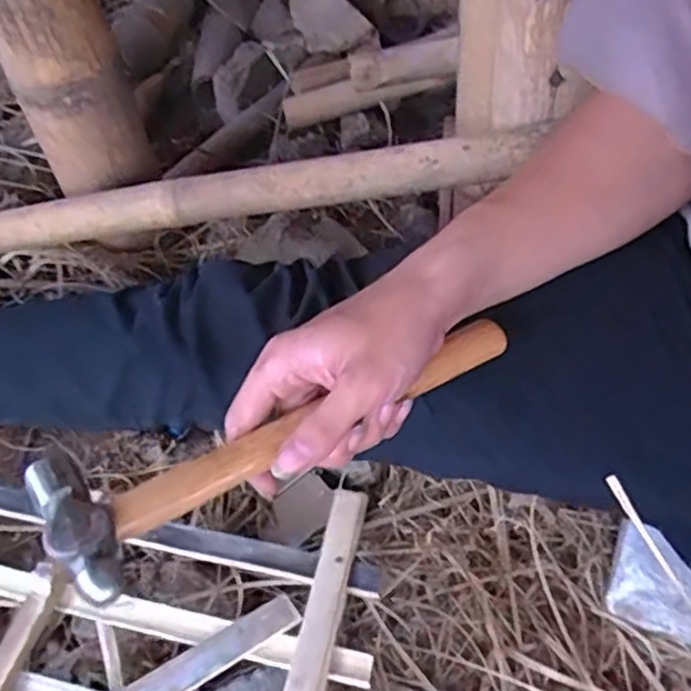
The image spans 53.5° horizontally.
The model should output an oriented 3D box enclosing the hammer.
[{"bbox_3d":[-0.024,0.039,0.364,0.263,0.019,0.073,-24,47,-25],"label":"hammer"}]

